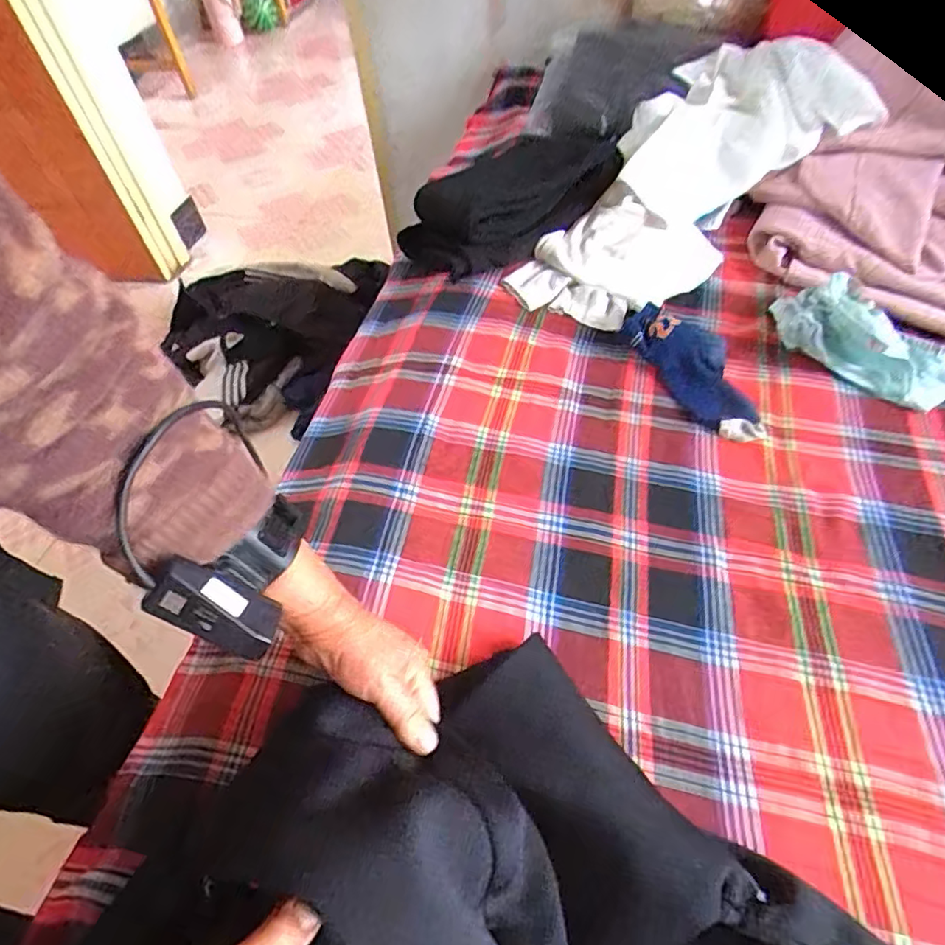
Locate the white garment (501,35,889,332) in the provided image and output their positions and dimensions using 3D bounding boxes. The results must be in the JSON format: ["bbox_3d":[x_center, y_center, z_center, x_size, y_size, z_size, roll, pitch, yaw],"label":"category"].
[{"bbox_3d":[0.281,-0.400,0.792,0.296,0.087,0.556,37,79,26],"label":"white garment"}]

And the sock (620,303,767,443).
[{"bbox_3d":[0.247,-0.116,0.623,0.089,0.038,0.198,-21,55,-13],"label":"sock"}]

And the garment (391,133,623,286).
[{"bbox_3d":[0.060,-0.386,0.796,0.314,0.093,0.162,-30,57,-19],"label":"garment"}]

